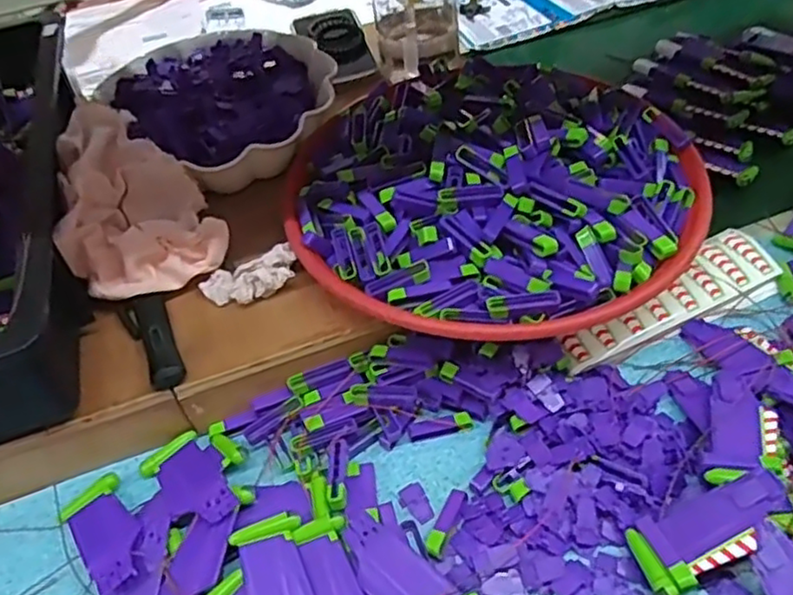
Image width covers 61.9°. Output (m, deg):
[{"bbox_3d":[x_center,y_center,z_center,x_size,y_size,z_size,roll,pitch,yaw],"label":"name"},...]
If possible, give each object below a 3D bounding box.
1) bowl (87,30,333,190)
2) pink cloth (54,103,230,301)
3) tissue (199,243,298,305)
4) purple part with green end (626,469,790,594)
[{"bbox_3d":[-0.155,-0.185,0.605,0.185,0.055,0.211,-31,52,-19],"label":"bowl"},{"bbox_3d":[-0.210,-0.079,0.509,0.105,0.066,0.161,-27,51,-16],"label":"pink cloth"},{"bbox_3d":[-0.108,-0.013,0.490,0.073,0.021,0.037,-19,48,11],"label":"tissue"},{"bbox_3d":[0.179,0.131,0.378,0.090,0.007,0.042,-35,41,6],"label":"purple part with green end"}]

